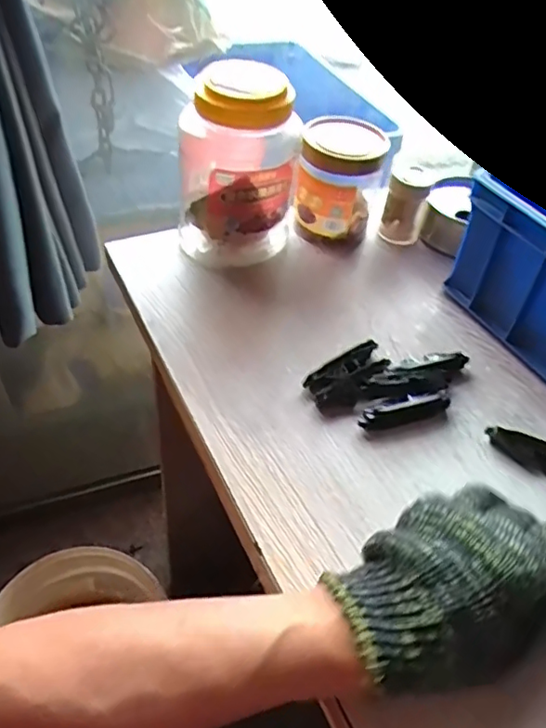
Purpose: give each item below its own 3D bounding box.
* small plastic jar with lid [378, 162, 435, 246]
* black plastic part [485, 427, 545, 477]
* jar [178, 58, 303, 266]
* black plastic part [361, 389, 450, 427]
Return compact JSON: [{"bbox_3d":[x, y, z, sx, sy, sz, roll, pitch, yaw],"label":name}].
[{"bbox_3d":[0.145,-0.173,0.639,0.040,0.077,0.040,3,47,-3],"label":"small plastic jar with lid"},{"bbox_3d":[0.205,0.071,0.449,0.081,0.017,0.023,22,49,14],"label":"black plastic part"},{"bbox_3d":[-0.033,-0.189,0.567,0.115,0.177,0.086,3,47,-4],"label":"jar"},{"bbox_3d":[0.106,0.036,0.474,0.079,0.017,0.013,-11,49,-16],"label":"black plastic part"}]

